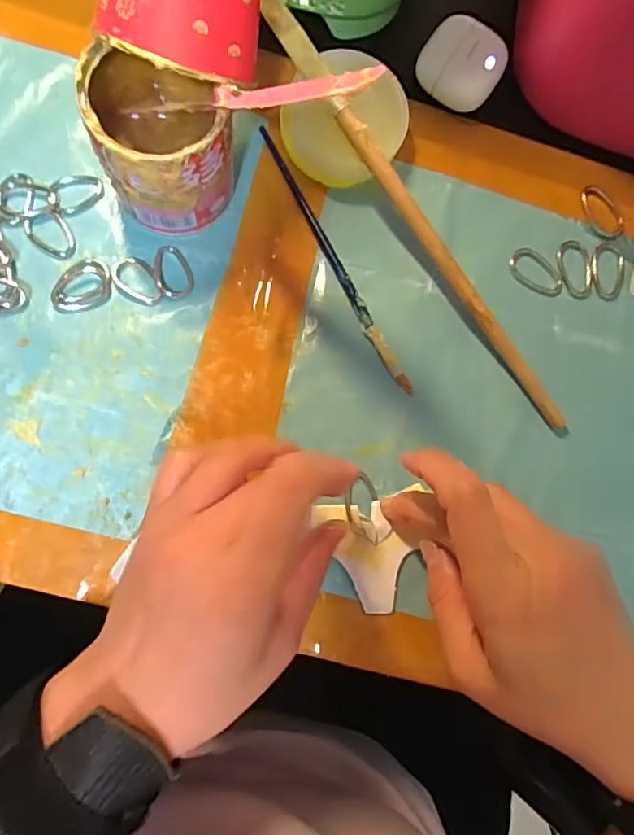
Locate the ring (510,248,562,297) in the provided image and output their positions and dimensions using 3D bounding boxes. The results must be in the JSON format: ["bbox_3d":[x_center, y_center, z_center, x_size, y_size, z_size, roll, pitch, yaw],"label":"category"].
[{"bbox_3d":[0.128,-0.084,0.321,0.035,0.004,0.021,44,81,-2],"label":"ring"}]

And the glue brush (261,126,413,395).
[{"bbox_3d":[0.009,-0.086,0.304,0.008,0.006,0.165,-29,90,-9],"label":"glue brush"}]

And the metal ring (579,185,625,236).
[{"bbox_3d":[0.173,-0.124,0.333,0.021,0.004,0.035,-30,90,-9],"label":"metal ring"}]

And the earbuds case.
[{"bbox_3d":[0.082,-0.202,0.317,0.046,0.023,0.043,28,82,-5],"label":"earbuds case"}]

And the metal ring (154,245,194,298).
[{"bbox_3d":[-0.077,-0.078,0.294,0.019,0.004,0.029,-19,88,-9],"label":"metal ring"}]

